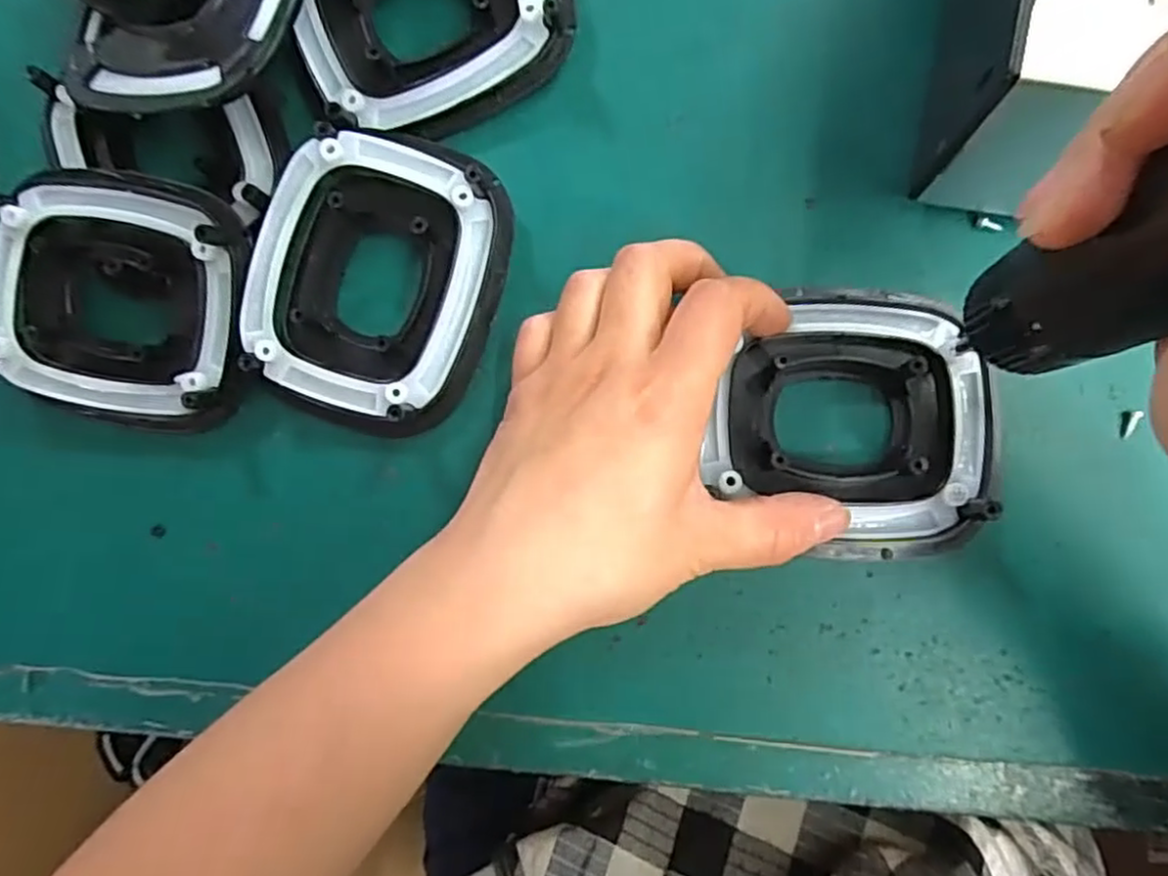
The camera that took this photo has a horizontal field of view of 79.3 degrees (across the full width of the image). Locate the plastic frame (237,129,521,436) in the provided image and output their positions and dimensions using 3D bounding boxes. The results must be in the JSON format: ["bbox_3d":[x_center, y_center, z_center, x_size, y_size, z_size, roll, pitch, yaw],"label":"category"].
[{"bbox_3d":[-0.078,-0.059,0.263,0.086,0.021,0.107,19,87,7],"label":"plastic frame"}]

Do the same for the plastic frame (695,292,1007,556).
[{"bbox_3d":[0.094,-0.006,0.247,0.096,0.017,0.093,0,85,5],"label":"plastic frame"}]

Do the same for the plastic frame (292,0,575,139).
[{"bbox_3d":[-0.059,-0.163,0.267,0.104,0.030,0.080,-26,83,2],"label":"plastic frame"}]

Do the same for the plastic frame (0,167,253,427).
[{"bbox_3d":[-0.178,-0.054,0.269,0.102,0.023,0.090,12,86,6],"label":"plastic frame"}]

